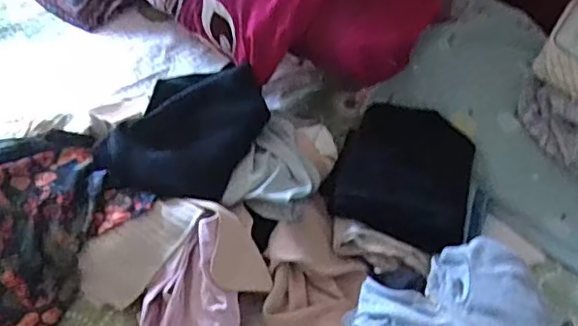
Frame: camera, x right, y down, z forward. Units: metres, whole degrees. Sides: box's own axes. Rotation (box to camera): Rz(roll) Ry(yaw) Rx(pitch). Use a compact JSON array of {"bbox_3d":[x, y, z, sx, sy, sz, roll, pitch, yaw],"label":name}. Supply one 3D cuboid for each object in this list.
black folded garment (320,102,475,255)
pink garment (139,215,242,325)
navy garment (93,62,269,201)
[{"bbox_3d":[0.224,0.005,1.139,0.250,0.084,0.326,21,51,14],"label":"black folded garment"},{"bbox_3d":[-0.137,0.213,0.936,0.154,0.058,0.220,37,77,8],"label":"pink garment"},{"bbox_3d":[-0.177,-0.062,1.068,0.210,0.111,0.310,21,51,14],"label":"navy garment"}]

